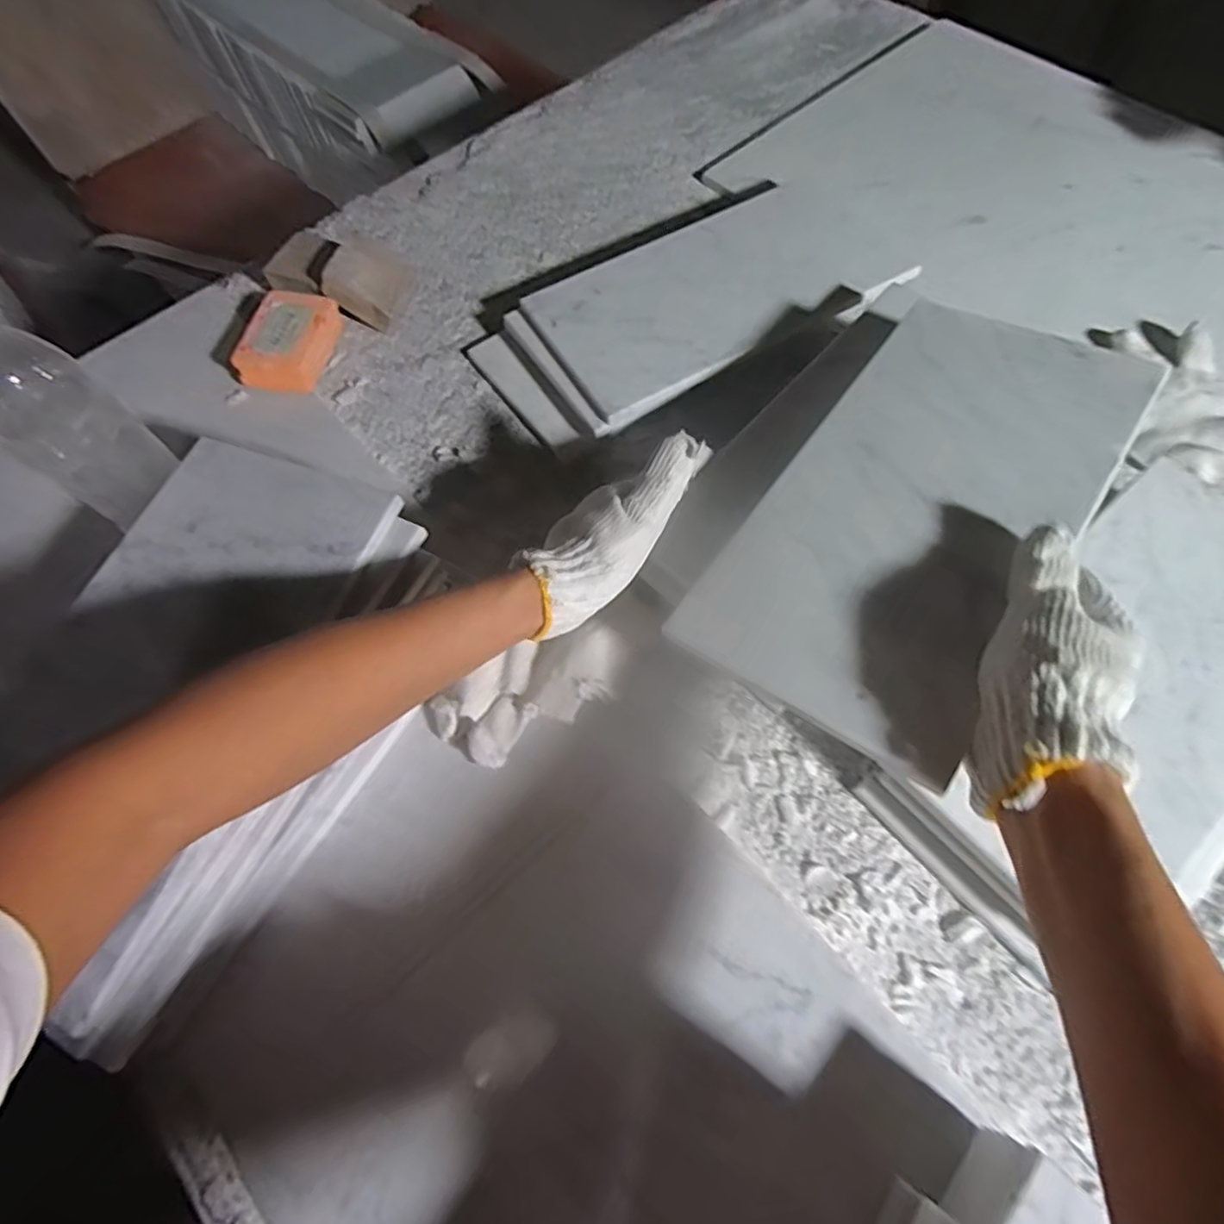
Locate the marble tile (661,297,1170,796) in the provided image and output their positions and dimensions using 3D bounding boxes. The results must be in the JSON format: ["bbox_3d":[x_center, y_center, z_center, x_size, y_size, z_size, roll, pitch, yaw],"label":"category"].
[{"bbox_3d":[0.175,-0.068,0.357,0.147,0.014,0.303,30,68,25],"label":"marble tile"}]

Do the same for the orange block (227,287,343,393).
[{"bbox_3d":[-0.282,-0.237,0.571,0.071,0.039,0.090,7,64,5],"label":"orange block"}]

